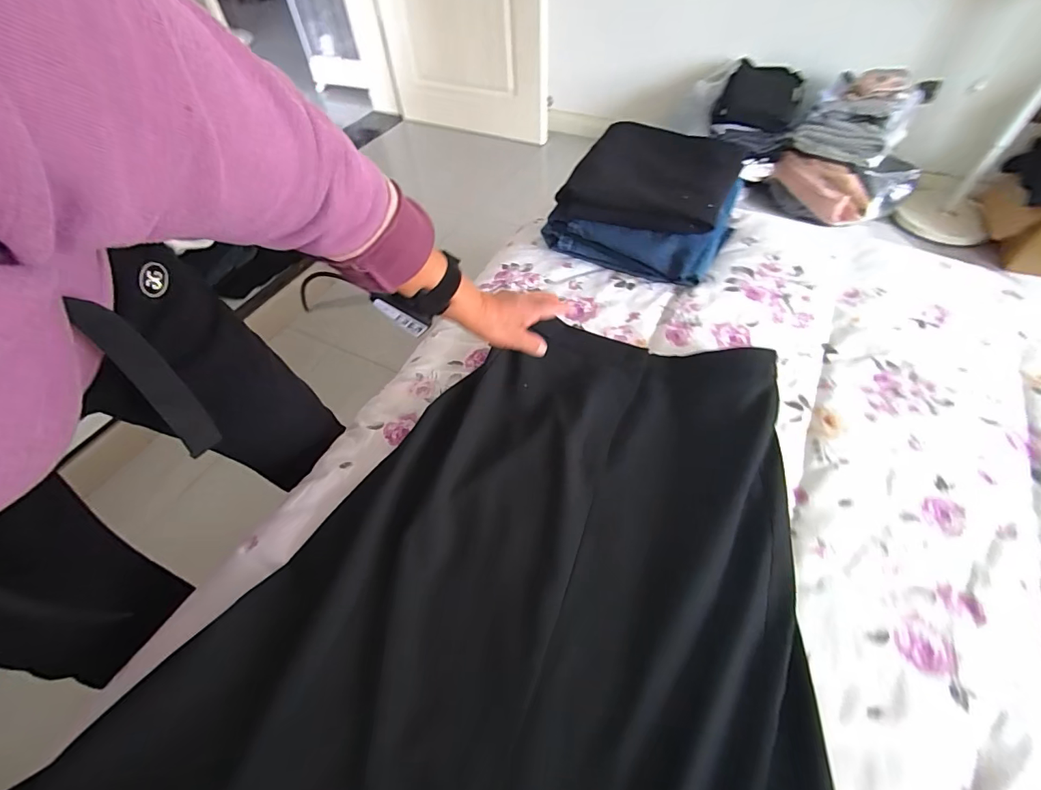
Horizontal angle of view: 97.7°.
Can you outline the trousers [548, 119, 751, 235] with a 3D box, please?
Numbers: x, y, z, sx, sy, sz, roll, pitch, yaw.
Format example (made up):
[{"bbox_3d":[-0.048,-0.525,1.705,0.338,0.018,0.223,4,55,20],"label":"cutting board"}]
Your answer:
[{"bbox_3d":[0.221,-0.363,0.759,0.244,0.056,0.260,21,57,18],"label":"trousers"}]

